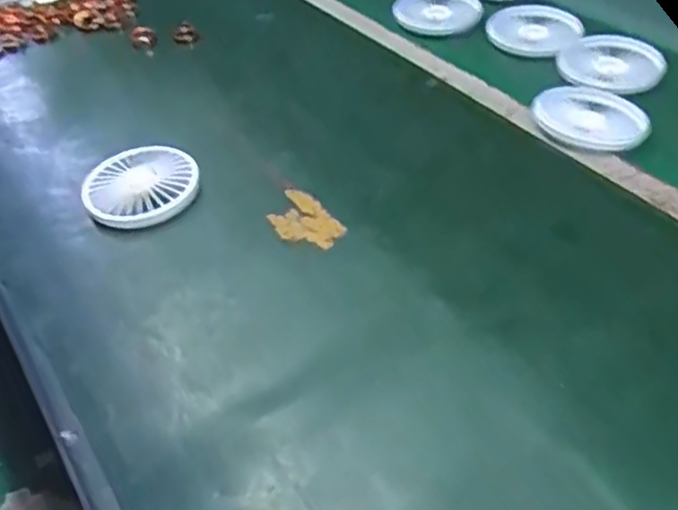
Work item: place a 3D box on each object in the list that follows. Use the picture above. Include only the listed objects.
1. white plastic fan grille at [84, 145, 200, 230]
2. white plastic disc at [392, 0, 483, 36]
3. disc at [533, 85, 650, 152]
[{"bbox_3d":[-0.156,-0.055,0.526,0.085,0.020,0.084,-4,45,4],"label":"white plastic fan grille"},{"bbox_3d":[0.105,-0.270,0.723,0.091,0.008,0.093,-4,45,4],"label":"white plastic disc"},{"bbox_3d":[0.209,-0.117,0.552,0.084,0.011,0.084,-4,45,4],"label":"disc"}]

